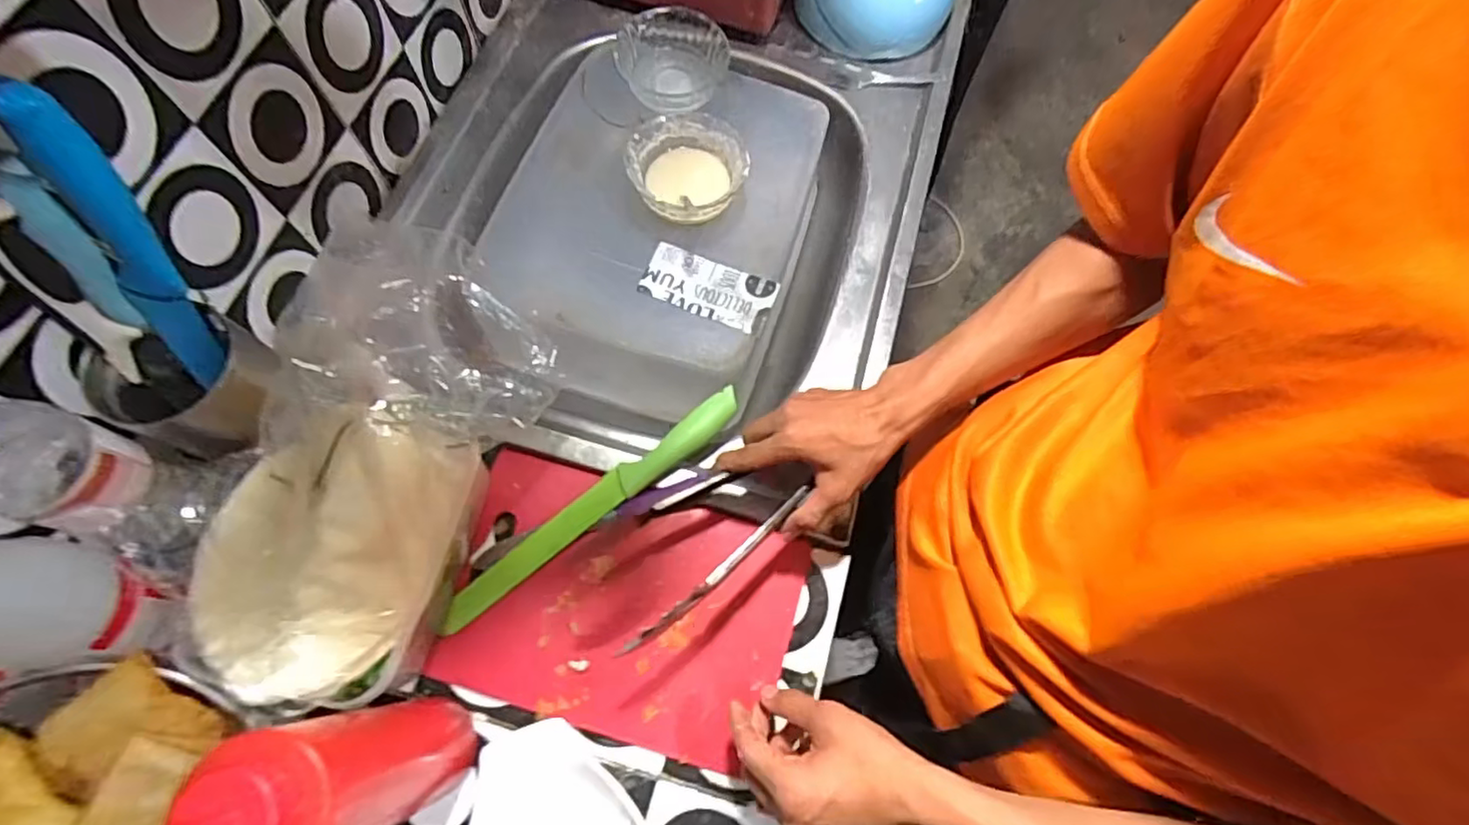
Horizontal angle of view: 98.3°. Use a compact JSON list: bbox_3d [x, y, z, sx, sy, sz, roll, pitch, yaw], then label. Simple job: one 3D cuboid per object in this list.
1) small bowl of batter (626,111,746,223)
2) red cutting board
[{"bbox_3d":[-0.042,-0.216,0.581,0.103,0.048,0.092,-3,70,-4],"label":"small bowl of batter"},{"bbox_3d":[-0.084,0.147,0.495,0.260,0.012,0.194,11,70,1],"label":"red cutting board"}]

